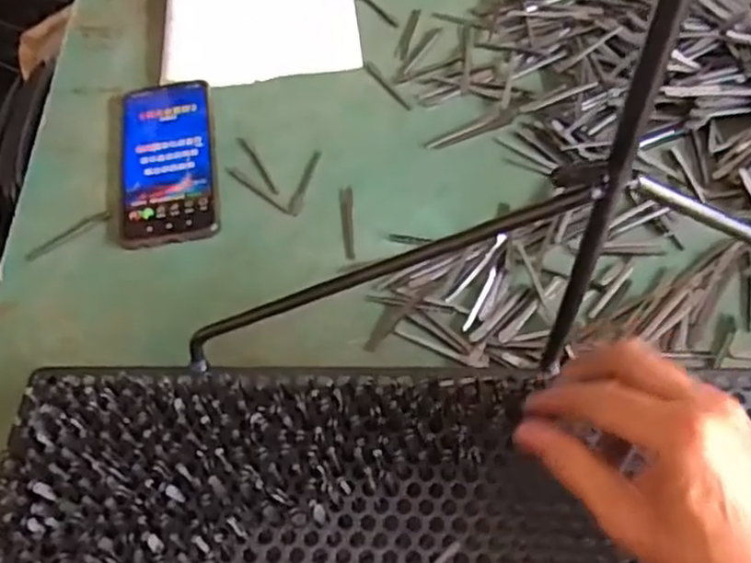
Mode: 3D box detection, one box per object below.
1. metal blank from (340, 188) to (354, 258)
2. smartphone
[{"bbox_3d":[-0.021,-0.046,0.558,0.009,0.004,0.062,-4,65,-3],"label":"metal blank"},{"bbox_3d":[-0.168,-0.101,0.590,0.073,0.013,0.161,-9,59,-1],"label":"smartphone"}]

